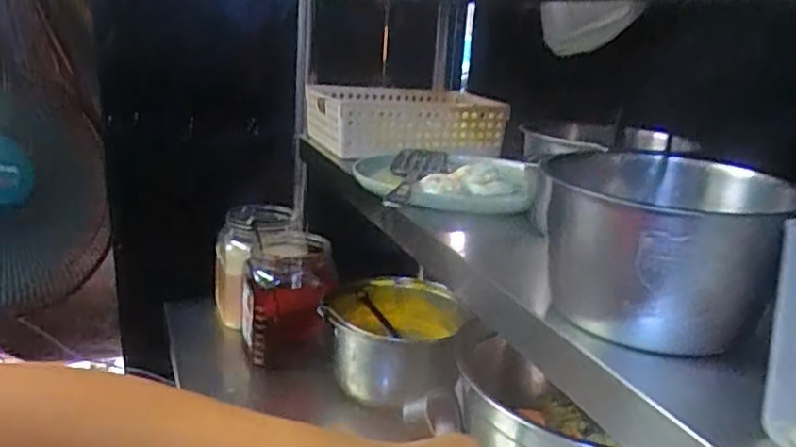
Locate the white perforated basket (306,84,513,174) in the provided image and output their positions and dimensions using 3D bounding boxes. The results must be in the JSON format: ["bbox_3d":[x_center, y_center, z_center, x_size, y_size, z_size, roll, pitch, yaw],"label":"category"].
[{"bbox_3d":[0.009,-0.162,1.040,0.288,0.092,0.221,-1,17,-22],"label":"white perforated basket"}]

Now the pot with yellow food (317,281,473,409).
[{"bbox_3d":[-0.007,0.158,0.903,0.190,0.099,0.175,5,16,0],"label":"pot with yellow food"}]

